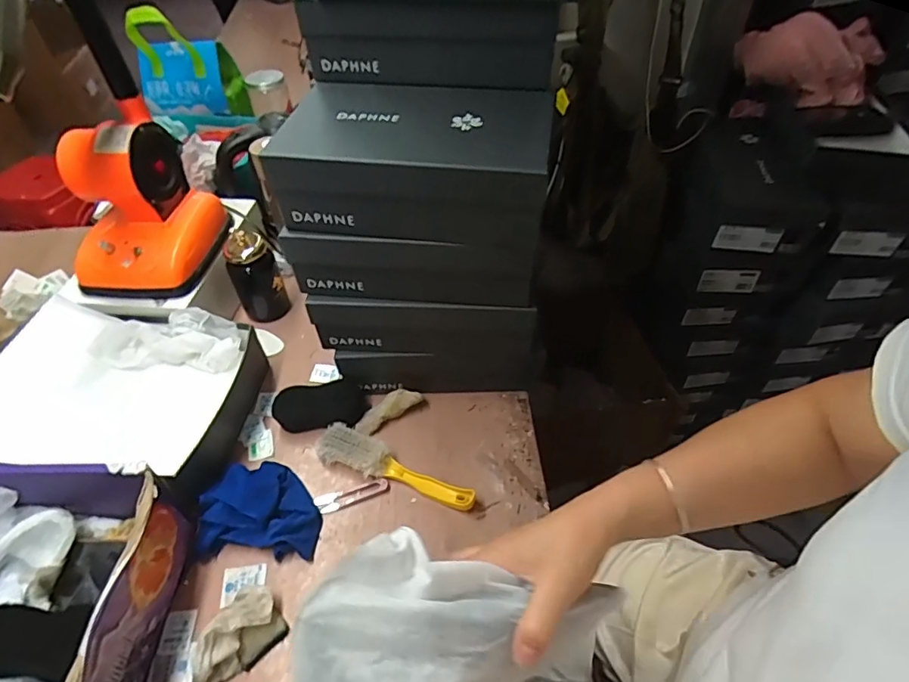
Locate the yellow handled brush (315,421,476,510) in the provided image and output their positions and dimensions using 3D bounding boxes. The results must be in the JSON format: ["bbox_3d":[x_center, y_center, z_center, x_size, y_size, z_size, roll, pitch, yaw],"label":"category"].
[{"bbox_3d":[-0.081,0.172,0.707,0.223,0.036,0.048,19,51,18],"label":"yellow handled brush"}]

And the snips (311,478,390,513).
[{"bbox_3d":[-0.137,0.203,0.704,0.097,0.009,0.027,-17,50,-13],"label":"snips"}]

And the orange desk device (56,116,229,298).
[{"bbox_3d":[-0.480,-0.203,0.798,0.193,0.195,0.193,-5,48,-3],"label":"orange desk device"}]

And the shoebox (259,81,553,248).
[{"bbox_3d":[-0.045,-0.213,0.618,0.293,0.093,0.195,5,48,6],"label":"shoebox"}]

